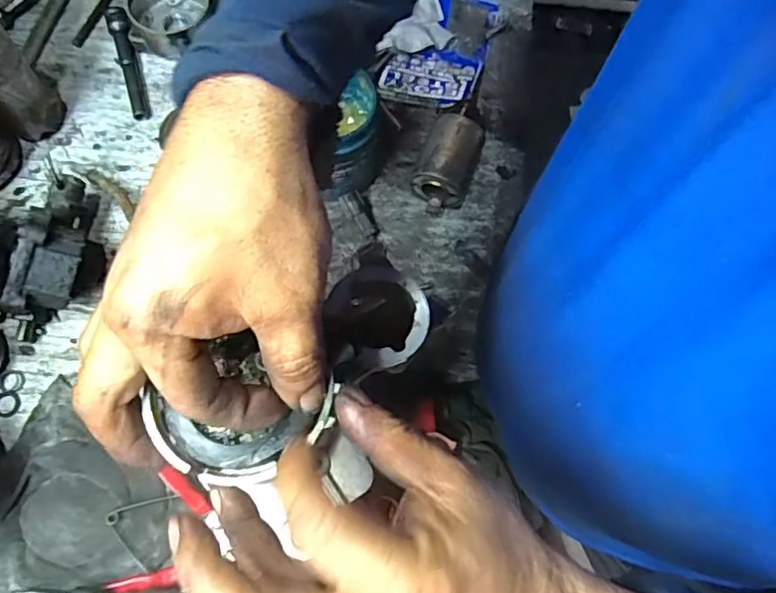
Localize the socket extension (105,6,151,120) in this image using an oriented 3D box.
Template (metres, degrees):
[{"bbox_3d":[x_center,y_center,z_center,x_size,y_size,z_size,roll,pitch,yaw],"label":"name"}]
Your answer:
[{"bbox_3d":[-0.265,-0.239,0.595,0.022,0.026,0.123,-18,72,-9],"label":"socket extension"}]

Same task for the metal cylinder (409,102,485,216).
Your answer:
[{"bbox_3d":[0.059,-0.131,0.559,0.050,0.057,0.091,20,71,5],"label":"metal cylinder"}]

